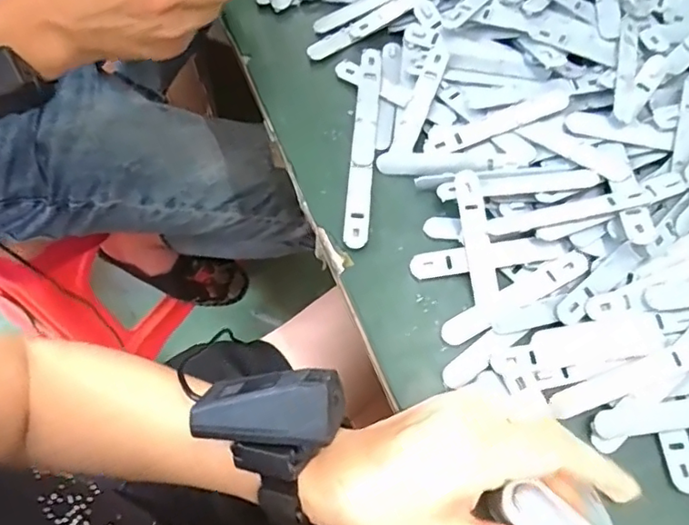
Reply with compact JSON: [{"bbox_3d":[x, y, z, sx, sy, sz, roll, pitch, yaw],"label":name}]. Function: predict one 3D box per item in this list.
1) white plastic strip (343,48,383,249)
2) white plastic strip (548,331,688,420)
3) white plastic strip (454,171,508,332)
[{"bbox_3d":[0.013,-0.082,0.384,0.016,0.011,0.155,5,66,2],"label":"white plastic strip"},{"bbox_3d":[0.161,0.062,0.313,0.098,0.004,0.018,-25,68,2],"label":"white plastic strip"},{"bbox_3d":[0.082,-0.008,0.344,0.015,0.009,0.097,-8,79,-4],"label":"white plastic strip"}]

